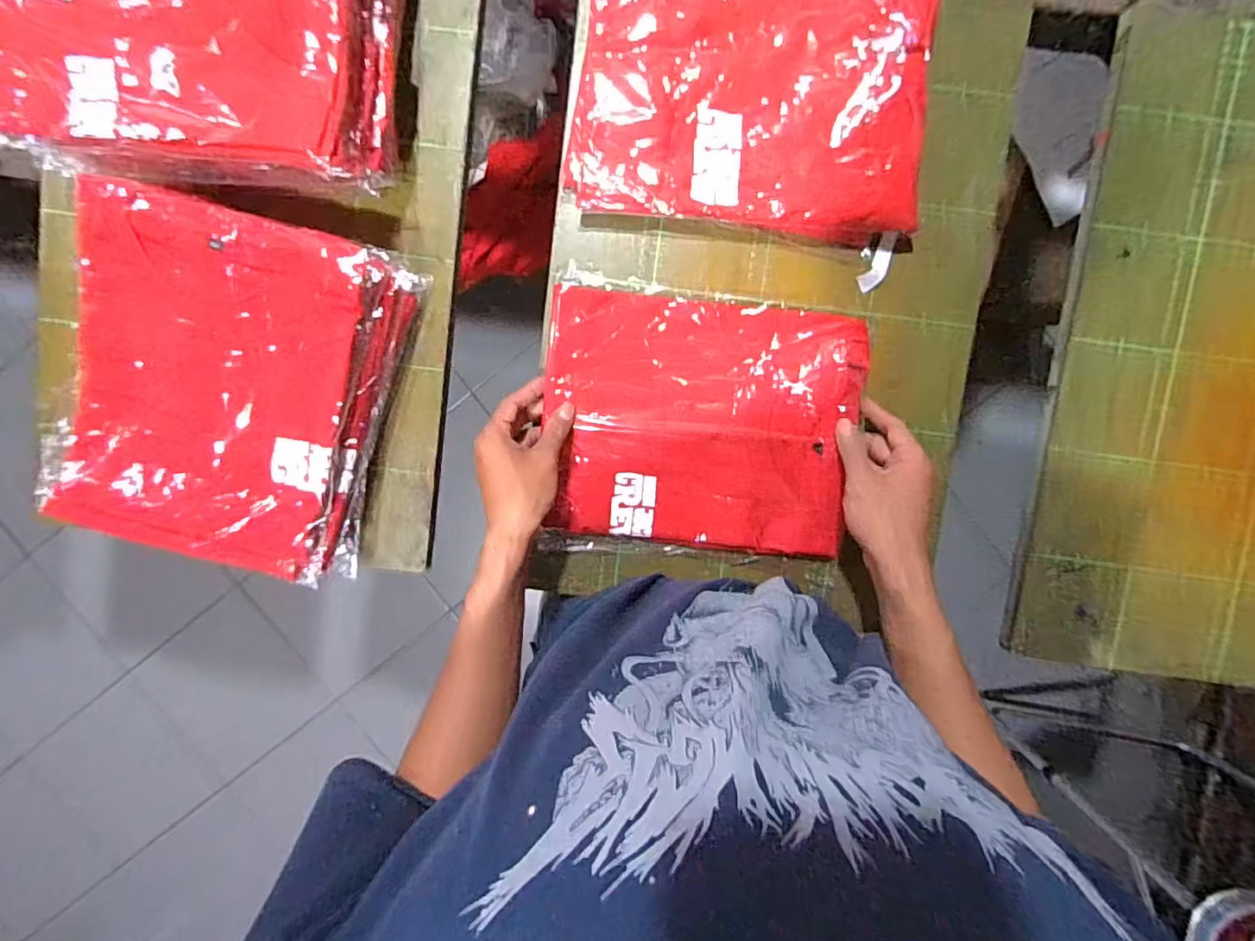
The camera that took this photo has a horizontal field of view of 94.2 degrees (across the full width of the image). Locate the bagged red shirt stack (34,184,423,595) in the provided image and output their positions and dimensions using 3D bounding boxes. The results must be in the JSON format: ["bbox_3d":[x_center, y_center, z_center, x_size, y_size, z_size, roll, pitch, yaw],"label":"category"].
[{"bbox_3d":[-0.358,-0.071,0.526,0.268,0.088,0.289,14,95,1],"label":"bagged red shirt stack"}]

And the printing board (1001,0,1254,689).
[{"bbox_3d":[0.605,-0.099,0.544,0.393,0.031,0.614,6,95,2],"label":"printing board"}]

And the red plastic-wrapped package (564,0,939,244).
[{"bbox_3d":[0.110,-0.348,0.508,0.308,0.042,0.261,7,95,2],"label":"red plastic-wrapped package"}]

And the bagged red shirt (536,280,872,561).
[{"bbox_3d":[0.063,-0.041,0.537,0.276,0.021,0.226,7,95,2],"label":"bagged red shirt"}]

